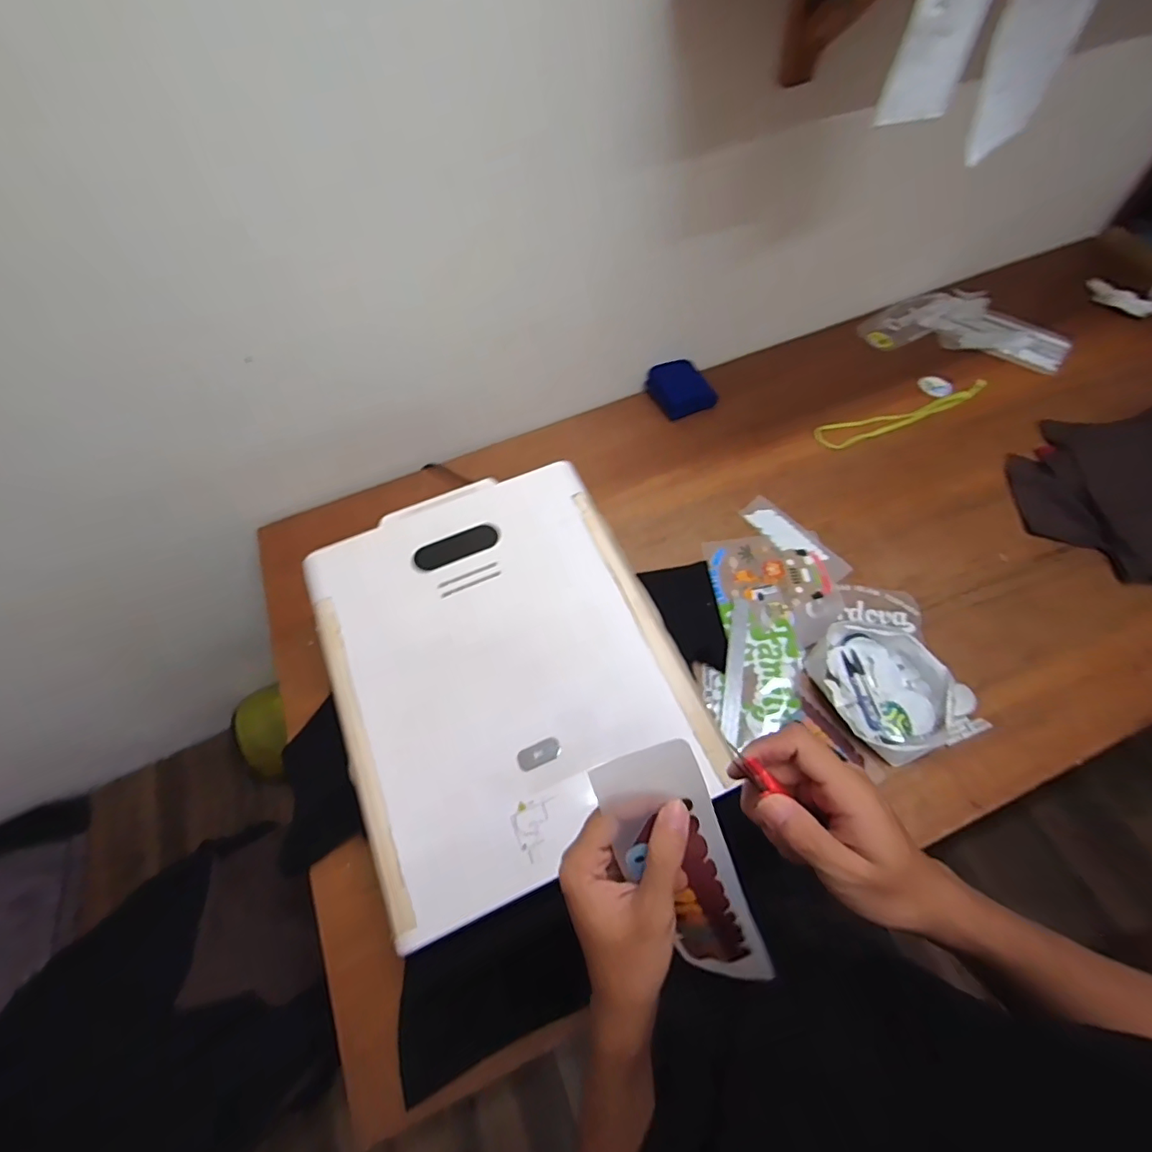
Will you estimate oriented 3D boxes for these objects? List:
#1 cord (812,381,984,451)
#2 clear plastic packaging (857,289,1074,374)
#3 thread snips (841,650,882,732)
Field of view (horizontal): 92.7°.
[{"bbox_3d":[0.636,-0.309,1.061,0.375,0.014,0.056,-17,69,-7],"label":"cord"},{"bbox_3d":[0.817,-0.541,1.166,0.386,0.024,0.195,12,62,9],"label":"clear plastic packaging"},{"bbox_3d":[0.417,0.164,0.799,0.023,0.015,0.119,-5,61,0],"label":"thread snips"}]

